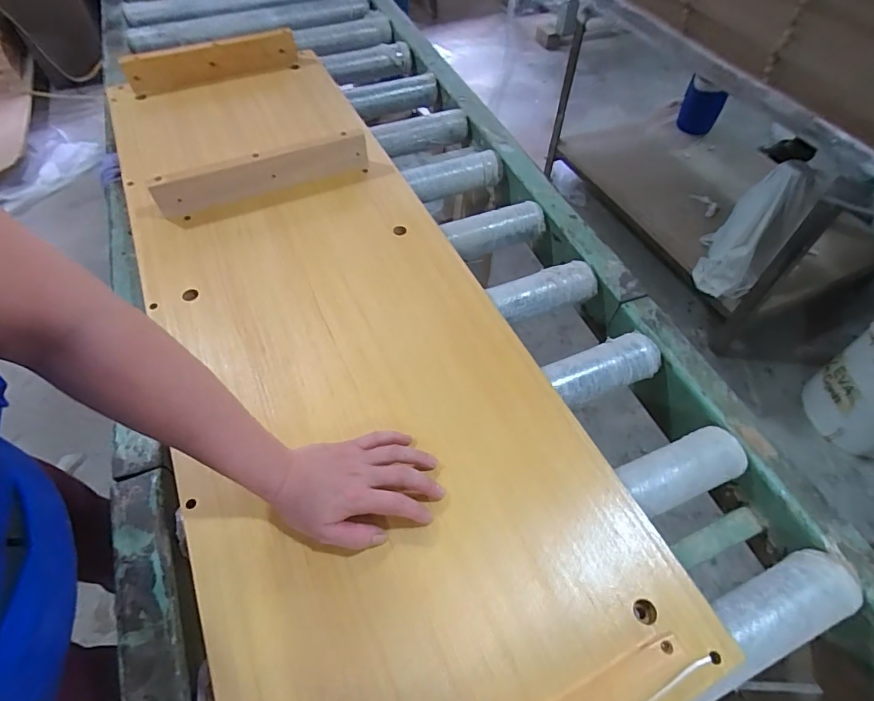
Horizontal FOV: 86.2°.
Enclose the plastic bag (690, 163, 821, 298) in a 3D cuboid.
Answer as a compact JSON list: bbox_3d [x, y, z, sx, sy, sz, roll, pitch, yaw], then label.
[{"bbox_3d":[0.902,-0.346,1.347,0.185,0.396,0.198,36,40,20],"label":"plastic bag"}]

